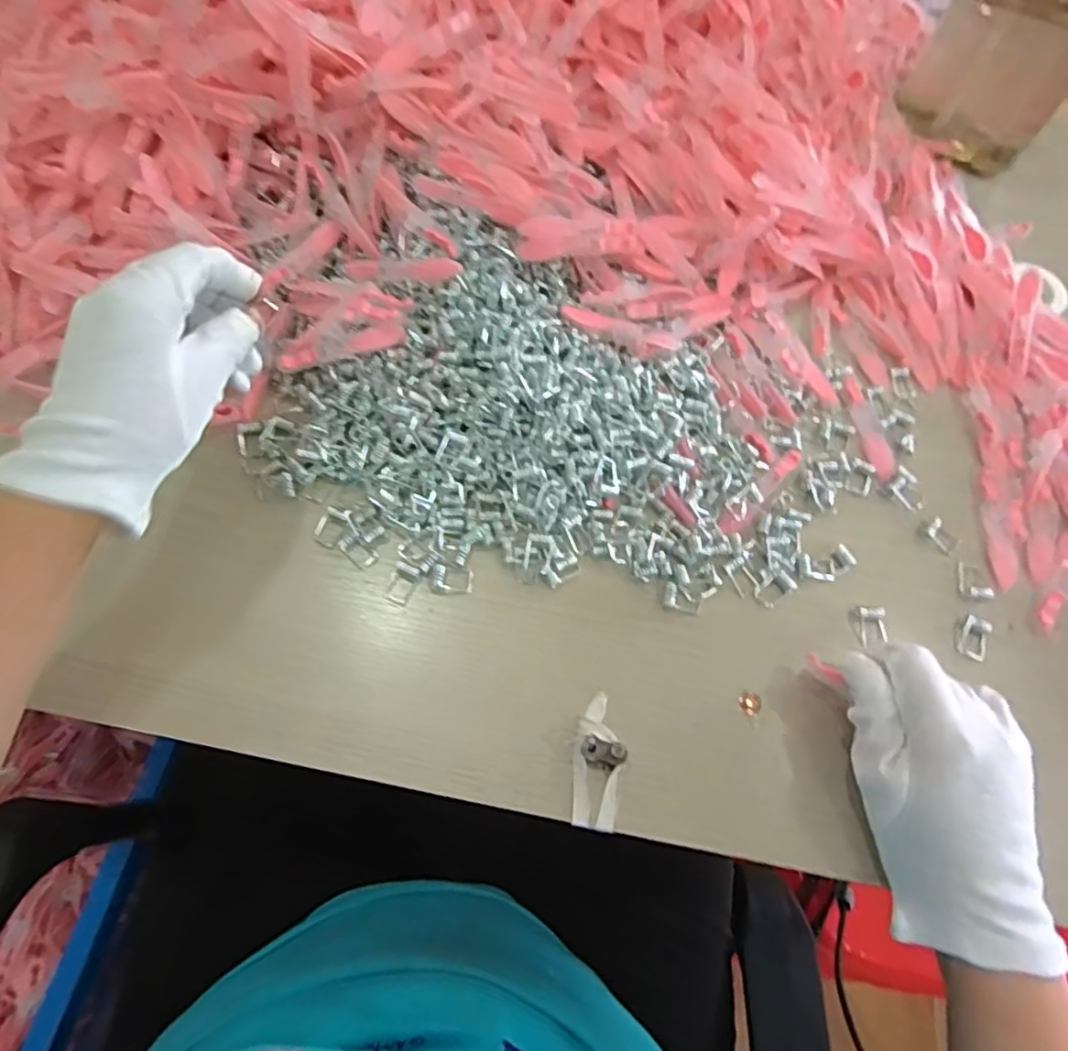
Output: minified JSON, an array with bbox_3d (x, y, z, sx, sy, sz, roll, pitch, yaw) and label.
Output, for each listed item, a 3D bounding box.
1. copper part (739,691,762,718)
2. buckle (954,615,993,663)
[{"bbox_3d":[0.116,0.094,0.333,0.012,0.004,0.013,1,65,-2],"label":"copper part"},{"bbox_3d":[0.248,0.062,0.353,0.017,0.007,0.024,19,66,6],"label":"buckle"}]

